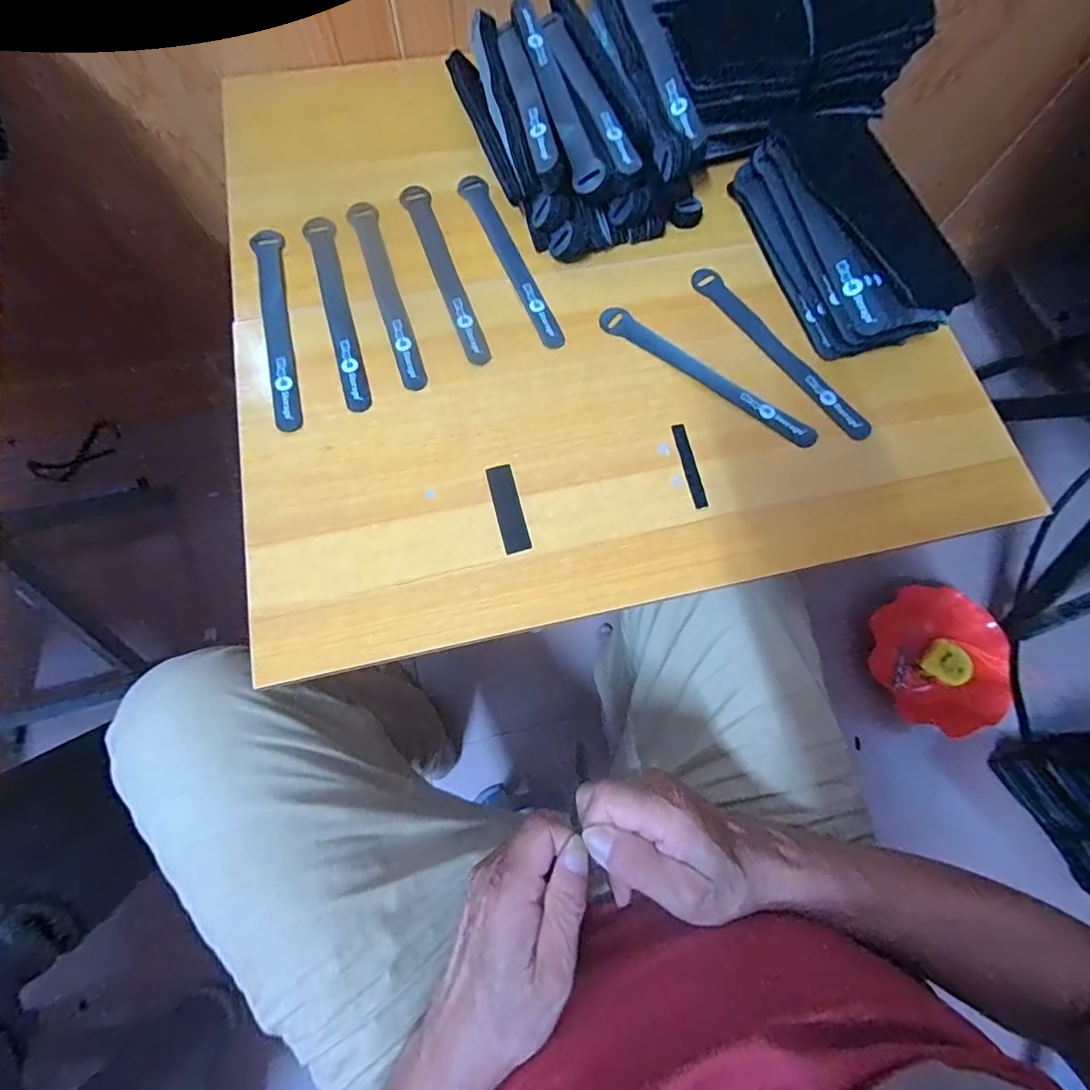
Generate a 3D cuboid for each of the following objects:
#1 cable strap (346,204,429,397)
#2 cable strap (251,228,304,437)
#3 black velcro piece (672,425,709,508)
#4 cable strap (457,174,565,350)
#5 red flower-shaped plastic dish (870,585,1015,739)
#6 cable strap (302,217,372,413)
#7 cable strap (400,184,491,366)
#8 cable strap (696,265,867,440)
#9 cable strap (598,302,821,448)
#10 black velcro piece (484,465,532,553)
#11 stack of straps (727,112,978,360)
[{"bbox_3d":[-0.132,-0.214,0.424,0.024,0.004,0.193,-19,75,-8],"label":"cable strap"},{"bbox_3d":[-0.218,-0.181,0.413,0.024,0.004,0.195,-14,74,-6],"label":"cable strap"},{"bbox_3d":[0.111,-0.061,0.388,0.011,0.004,0.071,-10,74,-5],"label":"black velcro piece"},{"bbox_3d":[-0.031,-0.250,0.438,0.025,0.004,0.193,-21,75,-8],"label":"cable strap"},{"bbox_3d":[0.642,0.180,0.810,0.222,0.052,0.226,10,74,0],"label":"red flower-shaped plastic dish"},{"bbox_3d":[-0.172,-0.197,0.420,0.024,0.004,0.196,-17,74,-7],"label":"cable strap"},{"bbox_3d":[-0.086,-0.235,0.431,0.024,0.004,0.191,-19,75,-8],"label":"cable strap"},{"bbox_3d":[0.192,-0.162,0.420,0.024,0.004,0.197,-35,76,-1],"label":"cable strap"},{"bbox_3d":[0.131,-0.140,0.410,0.196,0.007,0.025,35,75,8],"label":"cable strap"},{"bbox_3d":[-0.027,-0.028,0.376,0.019,0.004,0.069,-14,74,-6],"label":"black velcro piece"},{"bbox_3d":[0.246,-0.254,0.418,0.096,0.067,0.204,-22,75,-8],"label":"stack of straps"}]

